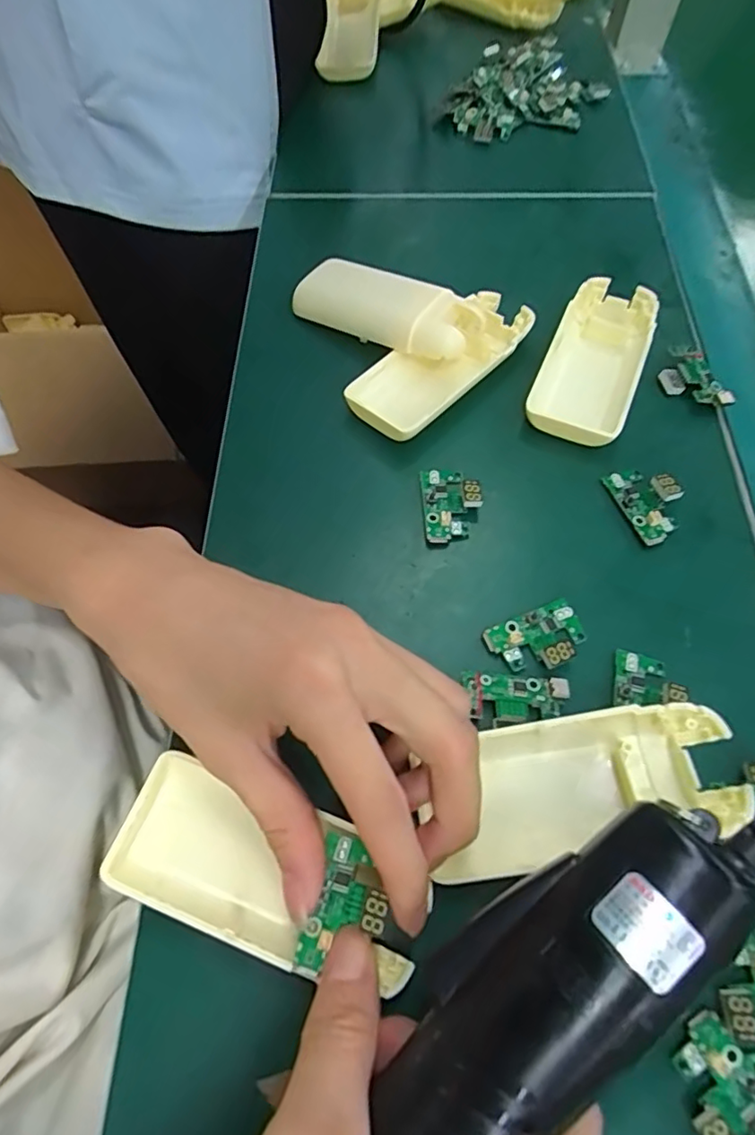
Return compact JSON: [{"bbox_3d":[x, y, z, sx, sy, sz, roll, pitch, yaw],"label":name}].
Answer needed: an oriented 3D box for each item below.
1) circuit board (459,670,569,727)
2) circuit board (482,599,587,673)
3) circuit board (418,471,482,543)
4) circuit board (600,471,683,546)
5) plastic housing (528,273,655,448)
[{"bbox_3d":[0.053,0.051,0.224,0.039,0.006,0.019,4,64,1],"label":"circuit board"},{"bbox_3d":[0.066,0.029,0.235,0.039,0.010,0.025,-20,66,-10],"label":"circuit board"},{"bbox_3d":[0.033,-0.031,0.263,0.025,0.009,0.037,-3,64,-2],"label":"circuit board"},{"bbox_3d":[0.123,-0.030,0.263,0.024,0.010,0.038,-16,65,-9],"label":"circuit board"},{"bbox_3d":[0.111,-0.106,0.296,0.047,0.018,0.098,22,65,10],"label":"plastic housing"}]

